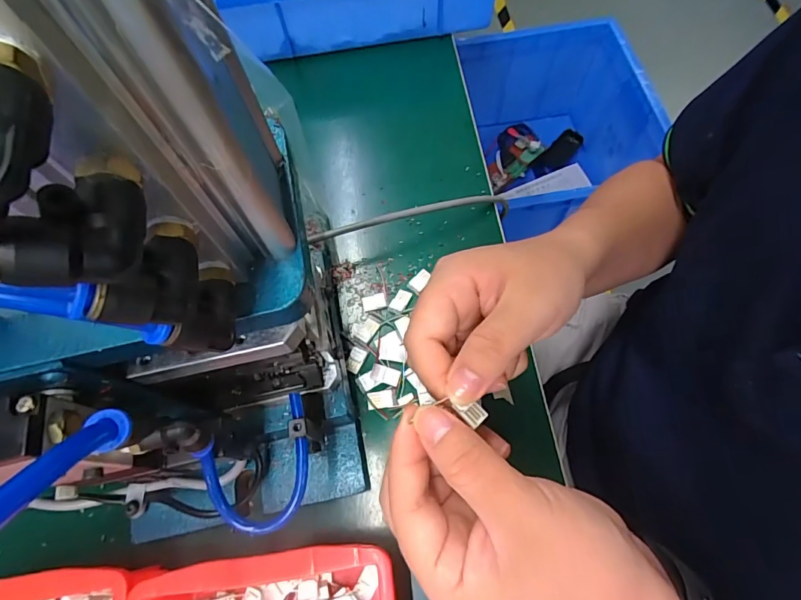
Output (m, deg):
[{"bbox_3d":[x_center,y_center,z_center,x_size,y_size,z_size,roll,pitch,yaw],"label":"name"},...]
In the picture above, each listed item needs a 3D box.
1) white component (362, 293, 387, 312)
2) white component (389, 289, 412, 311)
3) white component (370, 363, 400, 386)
[{"bbox_3d":[-0.020,0.001,0.336,0.018,0.004,0.013,-9,66,-6],"label":"white component"},{"bbox_3d":[0.000,0.000,0.336,0.013,0.004,0.017,27,68,10],"label":"white component"},{"bbox_3d":[-0.011,0.053,0.312,0.021,0.004,0.012,14,66,5],"label":"white component"}]

